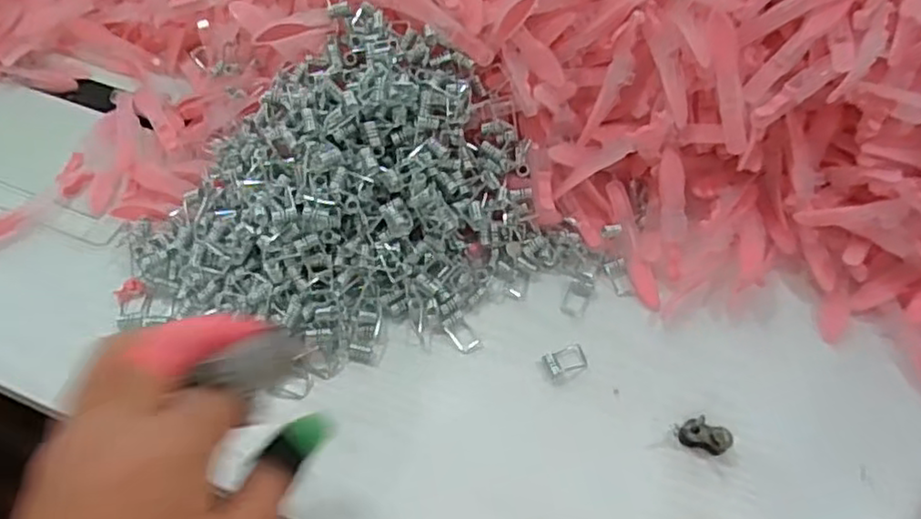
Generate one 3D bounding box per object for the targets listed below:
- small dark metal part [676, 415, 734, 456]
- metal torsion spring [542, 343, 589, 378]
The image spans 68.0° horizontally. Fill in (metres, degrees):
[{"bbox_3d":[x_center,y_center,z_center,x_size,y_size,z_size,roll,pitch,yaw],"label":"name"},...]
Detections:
[{"bbox_3d":[0.121,0.087,0.337,0.024,0.013,0.012,16,56,10],"label":"small dark metal part"},{"bbox_3d":[0.056,0.053,0.366,0.023,0.005,0.015,-17,57,-12],"label":"metal torsion spring"}]

